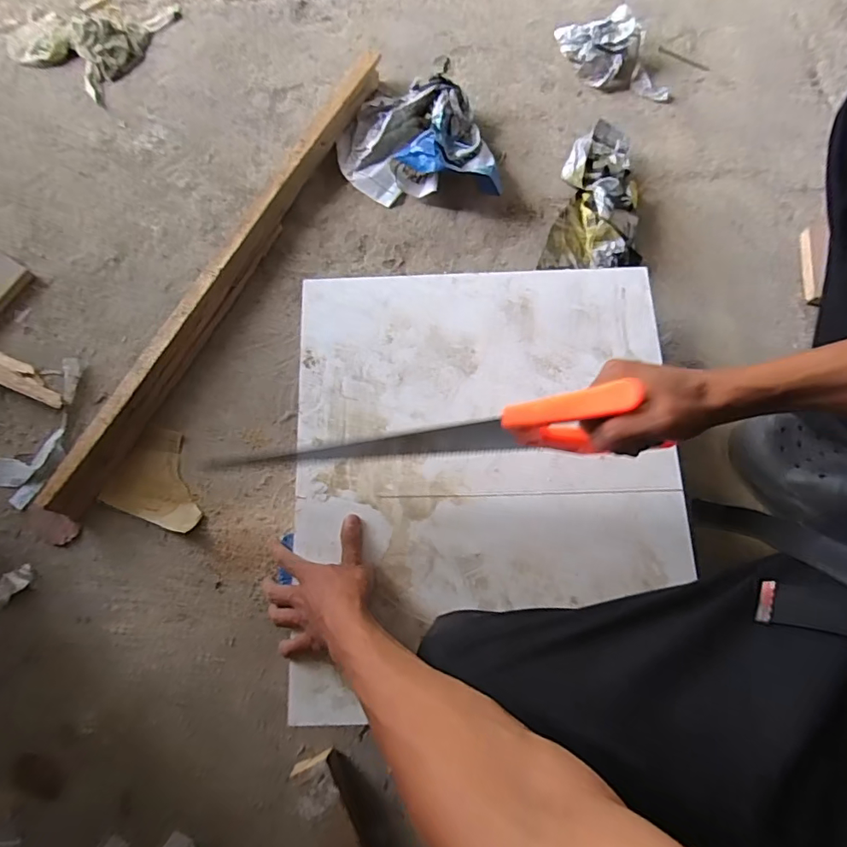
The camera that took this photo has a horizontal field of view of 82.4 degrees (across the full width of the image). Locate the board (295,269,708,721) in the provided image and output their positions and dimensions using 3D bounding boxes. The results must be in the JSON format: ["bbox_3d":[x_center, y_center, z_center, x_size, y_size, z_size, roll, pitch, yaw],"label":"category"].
[{"bbox_3d":[0.070,0.045,0.541,0.416,0.013,0.470,-3,75,1],"label":"board"}]

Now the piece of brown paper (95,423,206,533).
[{"bbox_3d":[-0.336,0.071,0.630,0.123,0.011,0.112,20,77,6],"label":"piece of brown paper"}]

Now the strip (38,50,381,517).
[{"bbox_3d":[-0.261,-0.228,0.682,0.044,0.048,0.791,27,78,8],"label":"strip"}]

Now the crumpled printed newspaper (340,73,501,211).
[{"bbox_3d":[-0.009,-0.432,0.721,0.243,0.078,0.187,4,76,2],"label":"crumpled printed newspaper"}]

